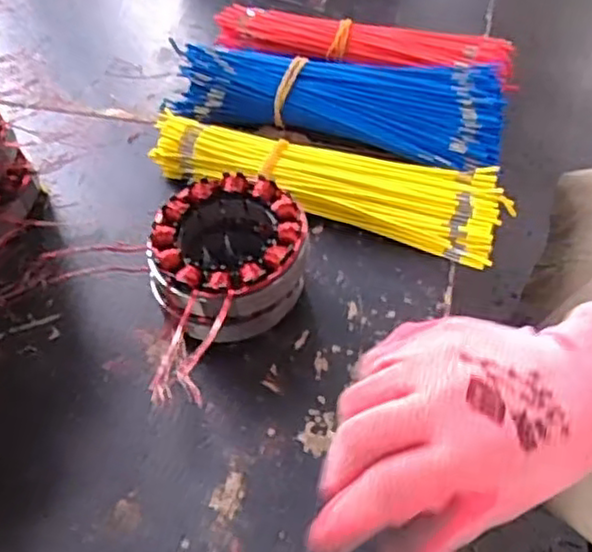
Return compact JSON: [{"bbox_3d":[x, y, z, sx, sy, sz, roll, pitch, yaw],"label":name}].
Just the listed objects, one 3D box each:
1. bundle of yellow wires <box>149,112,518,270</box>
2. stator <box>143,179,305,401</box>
[{"bbox_3d":[0.022,-0.069,0.480,0.238,0.032,0.068,17,53,16],"label":"bundle of yellow wires"},{"bbox_3d":[-0.038,-0.005,0.404,0.083,0.066,0.088,1,50,4],"label":"stator"}]

